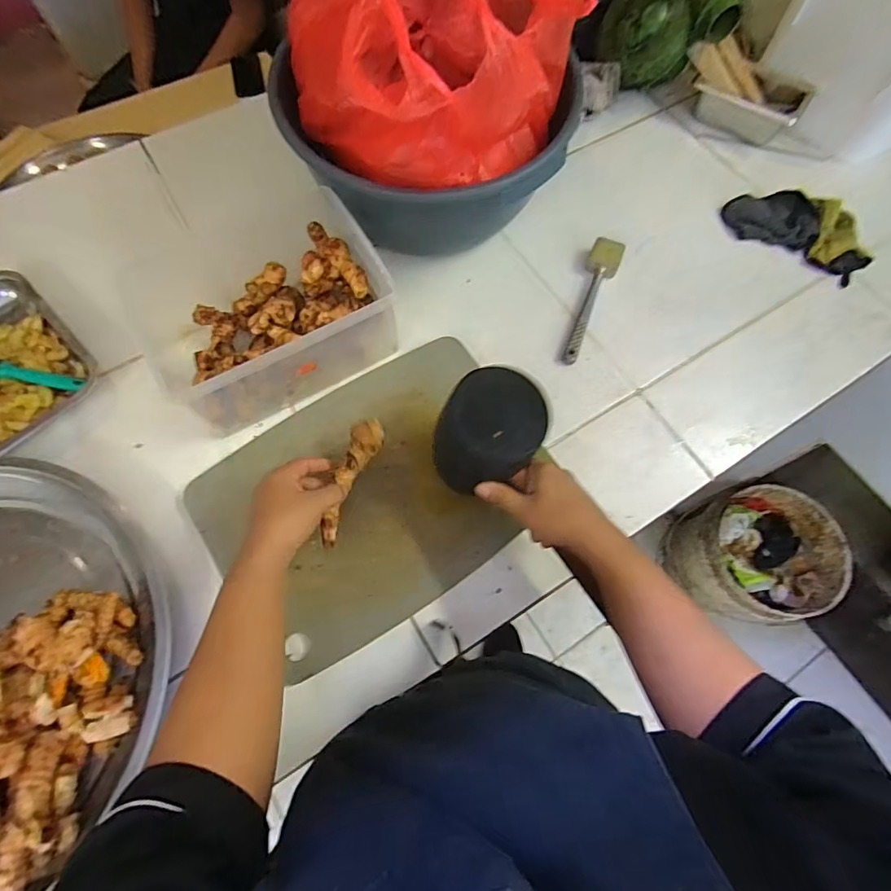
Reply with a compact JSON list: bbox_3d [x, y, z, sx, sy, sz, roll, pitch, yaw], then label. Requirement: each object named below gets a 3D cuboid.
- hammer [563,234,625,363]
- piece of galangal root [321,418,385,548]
[{"bbox_3d":[0.201,-0.203,0.661,0.044,0.029,0.202,21,70,6],"label":"hammer"},{"bbox_3d":[-0.105,0.039,0.520,0.036,0.030,0.141,17,76,4],"label":"piece of galangal root"}]

